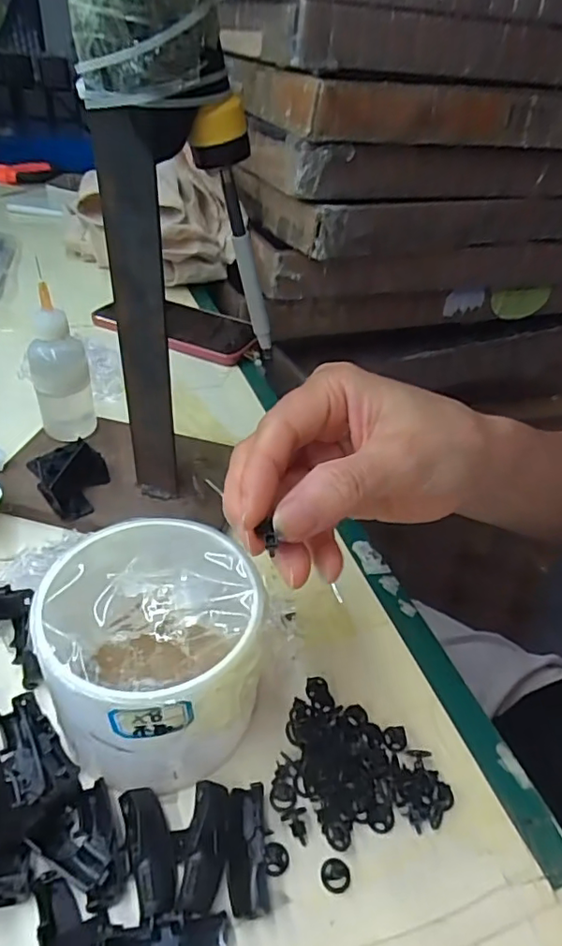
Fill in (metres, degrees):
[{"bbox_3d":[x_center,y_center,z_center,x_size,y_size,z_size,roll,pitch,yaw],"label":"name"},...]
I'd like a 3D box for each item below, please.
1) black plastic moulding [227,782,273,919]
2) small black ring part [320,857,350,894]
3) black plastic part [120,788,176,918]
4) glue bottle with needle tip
[{"bbox_3d":[-0.012,0.140,0.209,0.015,0.011,0.040,4,39,-4],"label":"black plastic moulding"},{"bbox_3d":[0.021,0.149,0.207,0.011,0.004,0.011,4,39,-3],"label":"small black ring part"},{"bbox_3d":[-0.047,0.138,0.204,0.015,0.010,0.041,-10,42,-20],"label":"black plastic part"},{"bbox_3d":[-0.142,-0.065,0.361,0.034,0.113,0.029,-9,41,-19],"label":"glue bottle with needle tip"}]

